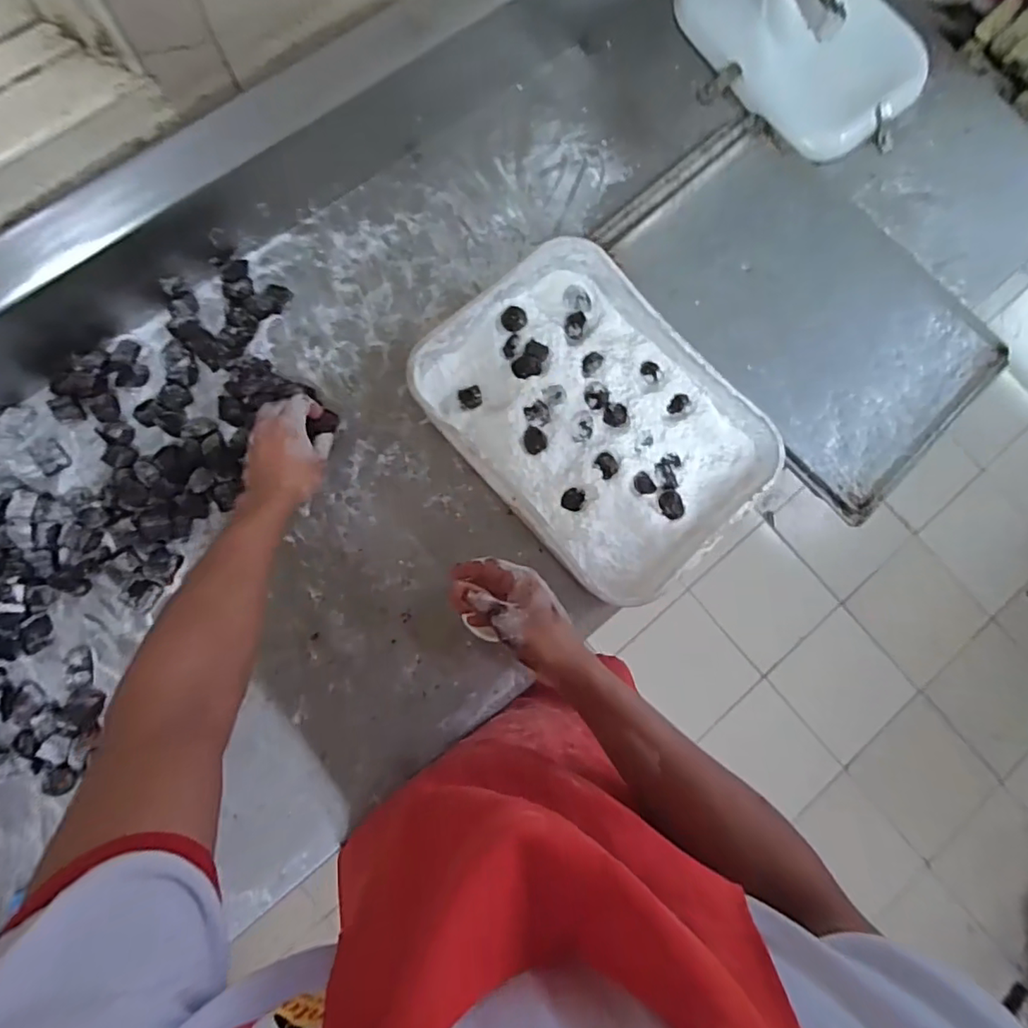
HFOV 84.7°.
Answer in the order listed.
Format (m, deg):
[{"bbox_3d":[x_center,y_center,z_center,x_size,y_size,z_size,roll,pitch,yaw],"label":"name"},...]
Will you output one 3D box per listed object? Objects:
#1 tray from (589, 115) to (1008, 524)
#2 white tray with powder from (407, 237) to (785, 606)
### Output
[{"bbox_3d":[0.375,-0.284,0.743,0.354,0.034,0.487,-42,85,-8],"label":"tray"},{"bbox_3d":[0.093,-0.113,0.671,0.279,0.067,0.383,-41,85,-8],"label":"white tray with powder"}]

